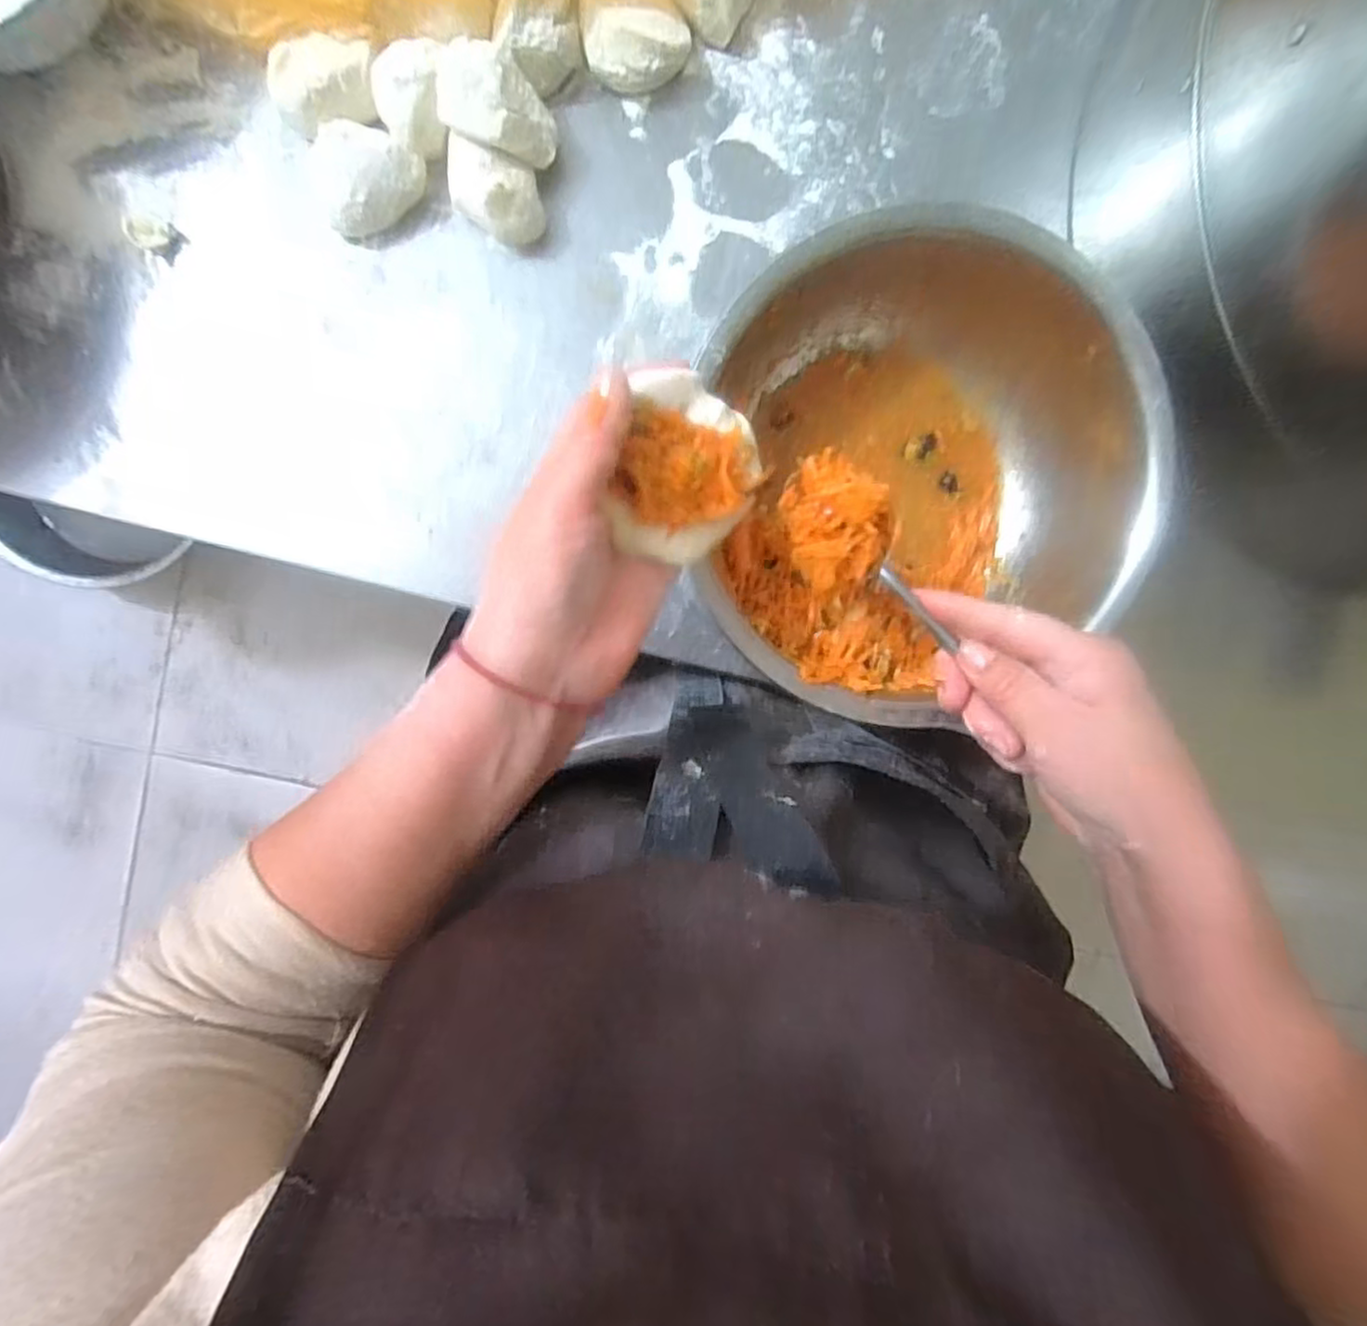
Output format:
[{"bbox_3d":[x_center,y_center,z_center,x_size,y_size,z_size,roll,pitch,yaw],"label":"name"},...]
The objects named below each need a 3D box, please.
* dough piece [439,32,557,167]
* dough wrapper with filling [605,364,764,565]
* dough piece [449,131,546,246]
[{"bbox_3d":[-0.097,-0.296,0.371,0.059,0.044,0.048,12,97,-6],"label":"dough piece"},{"bbox_3d":[-0.002,-0.080,0.290,0.064,0.024,0.067,26,90,-27],"label":"dough wrapper with filling"},{"bbox_3d":[-0.105,-0.256,0.380,0.054,0.033,0.037,18,96,-6],"label":"dough piece"}]

